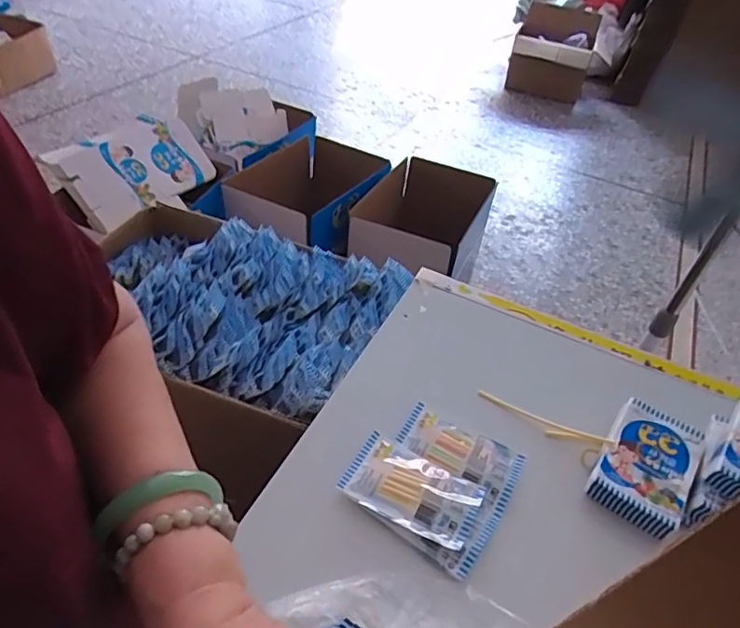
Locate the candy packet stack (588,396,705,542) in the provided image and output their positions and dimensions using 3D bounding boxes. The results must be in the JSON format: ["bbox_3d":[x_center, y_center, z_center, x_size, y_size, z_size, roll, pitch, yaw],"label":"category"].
[{"bbox_3d":[0.235,0.129,0.467,0.073,0.033,0.108,29,47,23],"label":"candy packet stack"}]

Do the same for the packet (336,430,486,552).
[{"bbox_3d":[0.033,0.139,0.432,0.103,0.012,0.065,24,45,18],"label":"packet"}]

